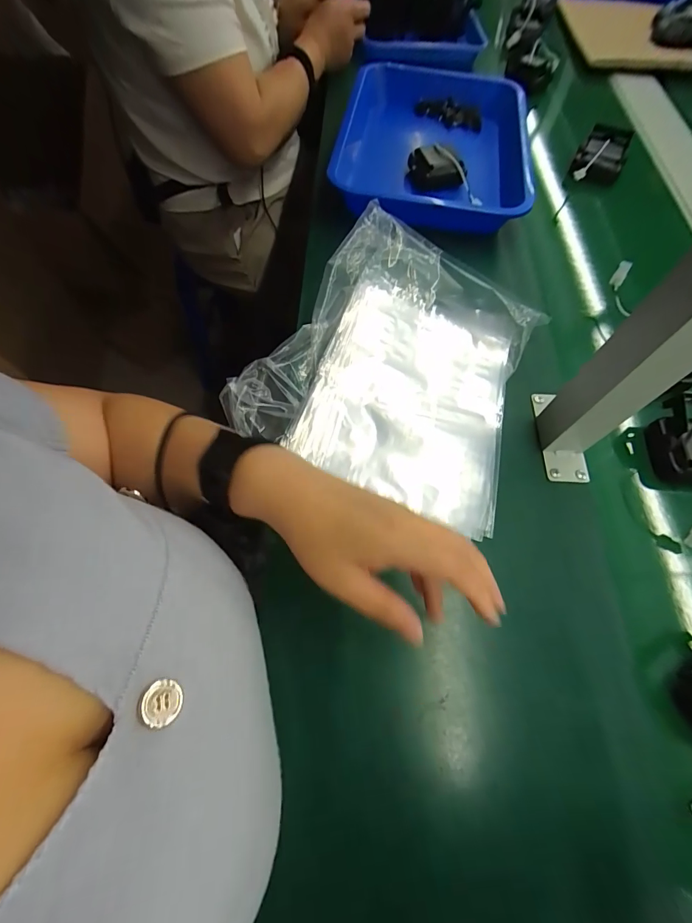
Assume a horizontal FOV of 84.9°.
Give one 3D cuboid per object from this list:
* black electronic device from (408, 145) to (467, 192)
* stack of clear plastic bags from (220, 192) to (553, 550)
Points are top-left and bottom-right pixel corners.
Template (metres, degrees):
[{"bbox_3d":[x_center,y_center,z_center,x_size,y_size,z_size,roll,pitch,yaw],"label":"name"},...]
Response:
[{"bbox_3d":[0.135,-0.439,0.568,0.079,0.039,0.048,-15,66,-5],"label":"black electronic device"},{"bbox_3d":[0.064,-0.115,0.395,0.275,0.051,0.301,22,68,11],"label":"stack of clear plastic bags"}]

